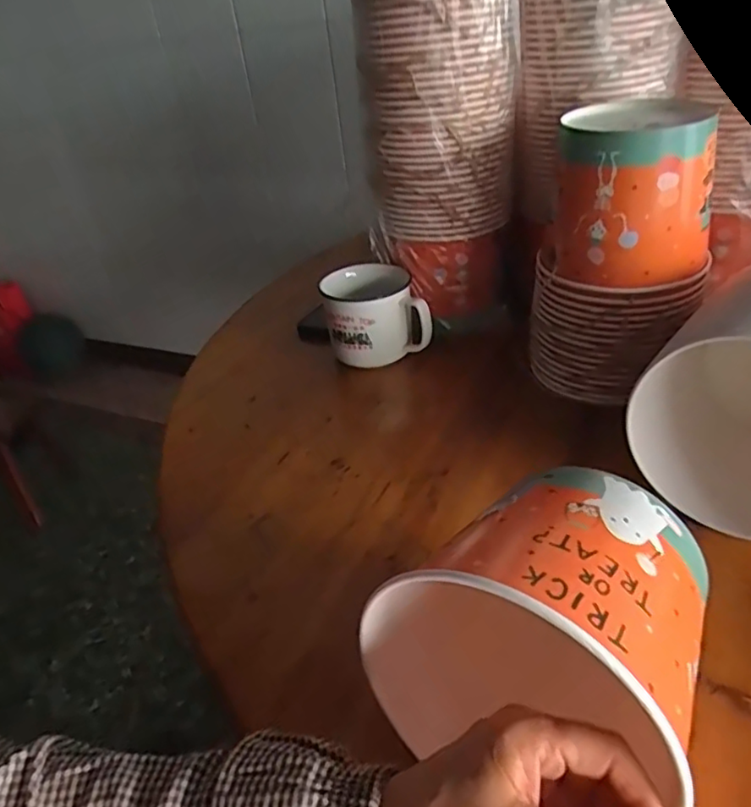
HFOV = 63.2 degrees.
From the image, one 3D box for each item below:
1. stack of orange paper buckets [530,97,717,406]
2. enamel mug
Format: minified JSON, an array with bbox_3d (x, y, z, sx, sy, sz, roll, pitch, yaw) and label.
[{"bbox_3d":[0.233,-0.145,0.590,0.147,0.245,0.146,3,36,15],"label":"stack of orange paper buckets"},{"bbox_3d":[0.002,-0.103,0.731,0.116,0.099,0.097,-7,34,1],"label":"enamel mug"}]

